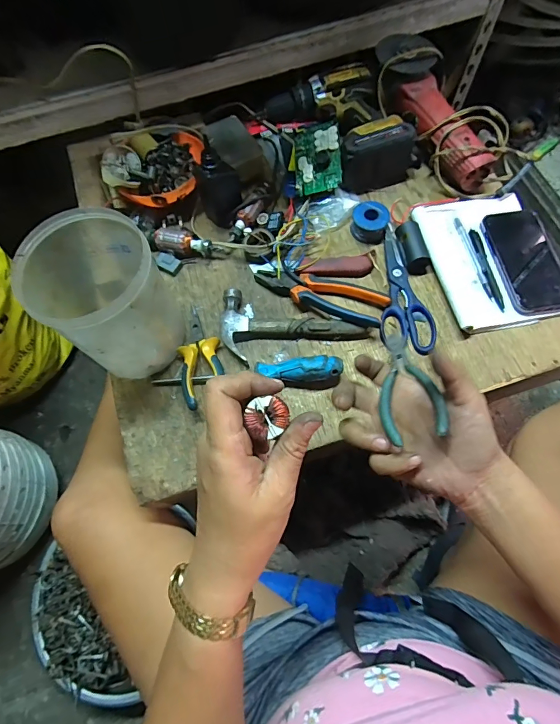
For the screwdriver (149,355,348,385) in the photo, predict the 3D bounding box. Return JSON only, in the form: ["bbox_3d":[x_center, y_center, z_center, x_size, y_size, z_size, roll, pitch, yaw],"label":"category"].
[{"bbox_3d":[-0.045,0.012,0.527,0.246,0.038,0.031,0,68,2],"label":"screwdriver"}]

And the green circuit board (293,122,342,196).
[{"bbox_3d":[0.056,-0.310,0.612,0.071,0.015,0.104,-6,83,21],"label":"green circuit board"}]

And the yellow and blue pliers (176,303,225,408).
[{"bbox_3d":[-0.109,-0.010,0.545,0.056,0.028,0.150,-13,68,-3],"label":"yellow and blue pliers"}]

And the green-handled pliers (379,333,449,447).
[{"bbox_3d":[0.105,0.016,0.335,0.040,0.015,0.106,0,47,2],"label":"green-handled pliers"}]

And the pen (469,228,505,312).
[{"bbox_3d":[0.294,-0.134,0.571,0.014,0.007,0.136,-6,68,0],"label":"pen"}]

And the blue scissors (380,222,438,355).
[{"bbox_3d":[0.178,-0.106,0.571,0.072,0.013,0.195,3,68,3],"label":"blue scissors"}]

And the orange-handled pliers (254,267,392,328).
[{"bbox_3d":[0.057,-0.104,0.564,0.186,0.022,0.071,25,71,12],"label":"orange-handled pliers"}]

